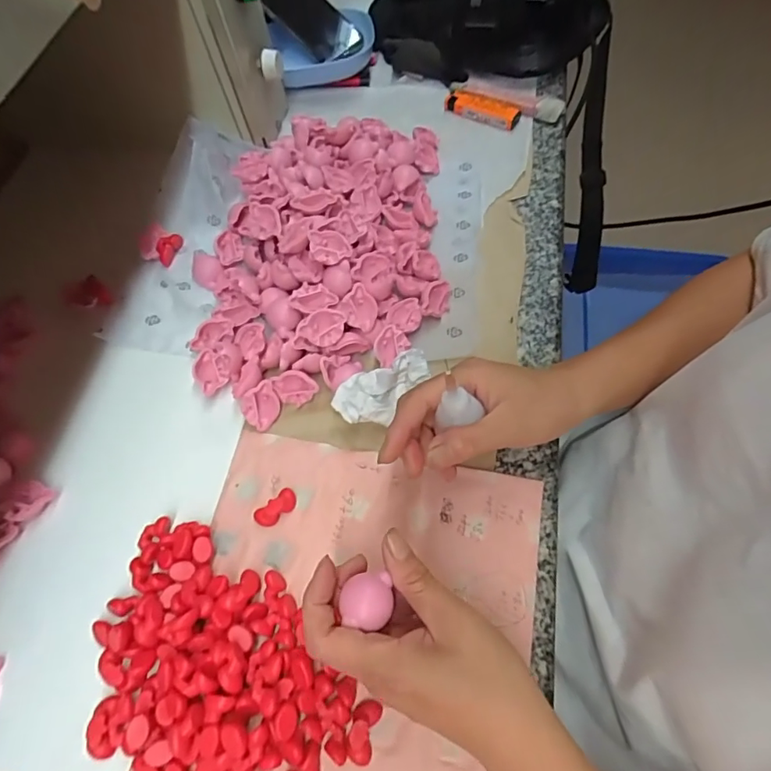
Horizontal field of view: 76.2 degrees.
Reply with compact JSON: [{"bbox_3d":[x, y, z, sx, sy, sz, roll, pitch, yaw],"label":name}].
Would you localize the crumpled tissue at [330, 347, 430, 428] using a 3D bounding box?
[{"bbox_3d":[0.002,0.002,0.370,0.080,0.027,0.043,-35,65,-12],"label":"crumpled tissue"}]

